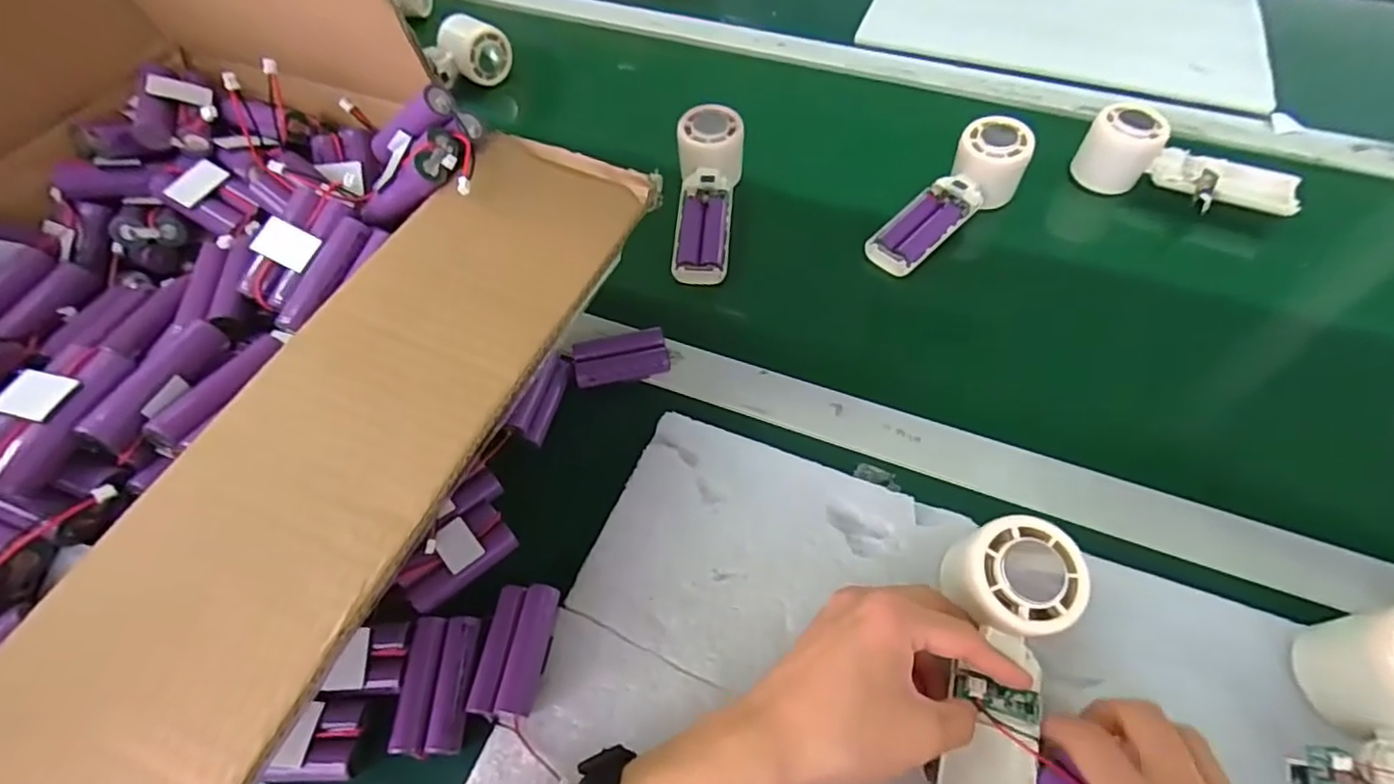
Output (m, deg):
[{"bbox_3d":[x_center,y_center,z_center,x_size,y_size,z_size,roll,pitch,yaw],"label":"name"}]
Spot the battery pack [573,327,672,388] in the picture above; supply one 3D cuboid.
[{"bbox_3d":[-0.054,-0.022,0.458,0.065,0.019,0.033,-12,56,-6],"label":"battery pack"}]

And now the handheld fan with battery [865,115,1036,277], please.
[{"bbox_3d":[0.209,-0.157,0.534,0.167,0.047,0.054,-43,64,-7],"label":"handheld fan with battery"}]

